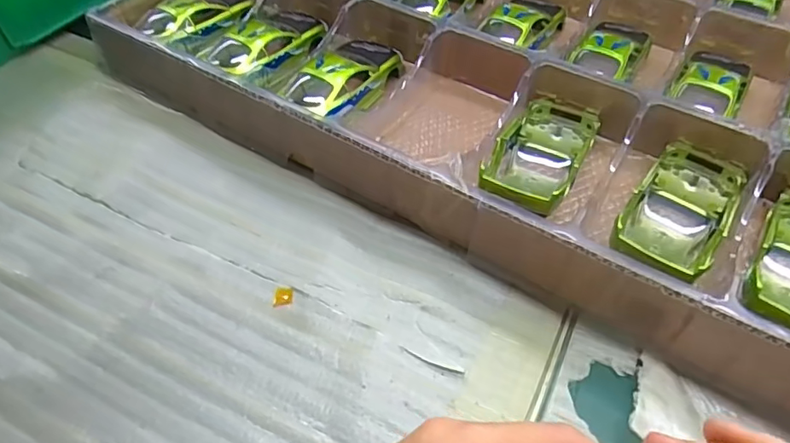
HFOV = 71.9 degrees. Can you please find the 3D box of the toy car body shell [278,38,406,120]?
[{"bbox_3d":[-0.038,-0.108,0.421,0.059,0.037,0.109,25,54,19],"label":"toy car body shell"}]

